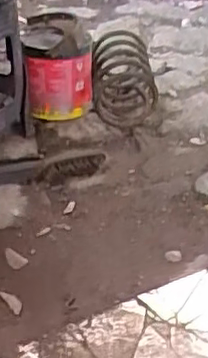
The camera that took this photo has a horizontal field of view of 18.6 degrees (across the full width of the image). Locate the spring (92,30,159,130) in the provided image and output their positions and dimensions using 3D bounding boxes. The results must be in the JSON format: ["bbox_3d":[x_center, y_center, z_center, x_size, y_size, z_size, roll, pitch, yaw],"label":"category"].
[{"bbox_3d":[0.040,-0.190,1.288,0.129,0.168,0.145,0,35,1],"label":"spring"}]

